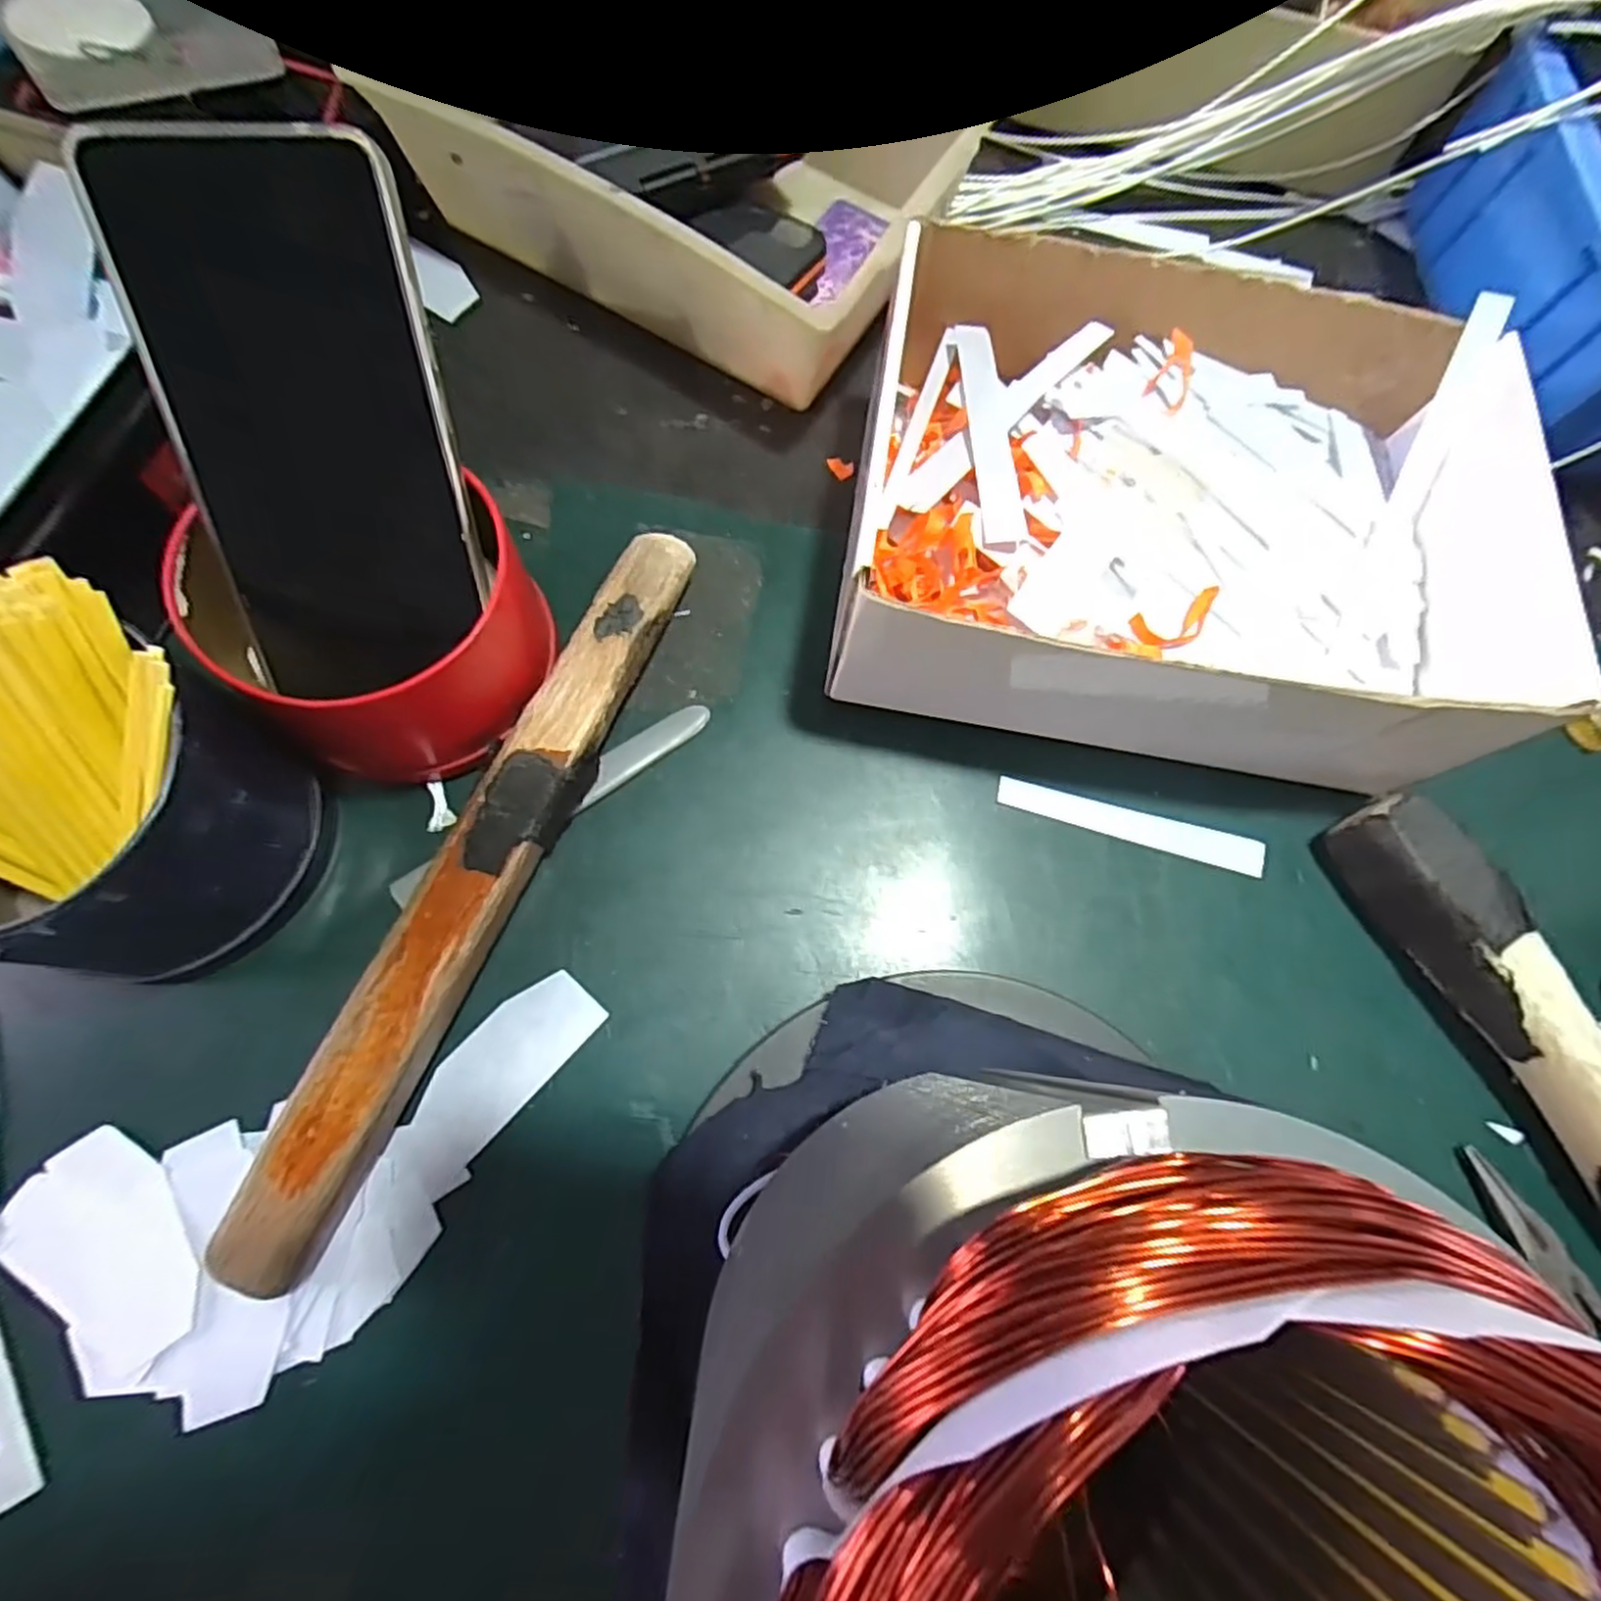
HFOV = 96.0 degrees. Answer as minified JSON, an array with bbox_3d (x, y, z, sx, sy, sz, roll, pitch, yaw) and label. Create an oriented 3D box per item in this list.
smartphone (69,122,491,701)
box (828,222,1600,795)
[{"bbox_3d":[-0.151,-0.109,0.227,0.080,0.151,0.010,-7,30,-5],"label":"smartphone"},{"bbox_3d":[0.144,-0.111,0.287,0.246,0.070,0.195,9,74,1],"label":"box"}]

